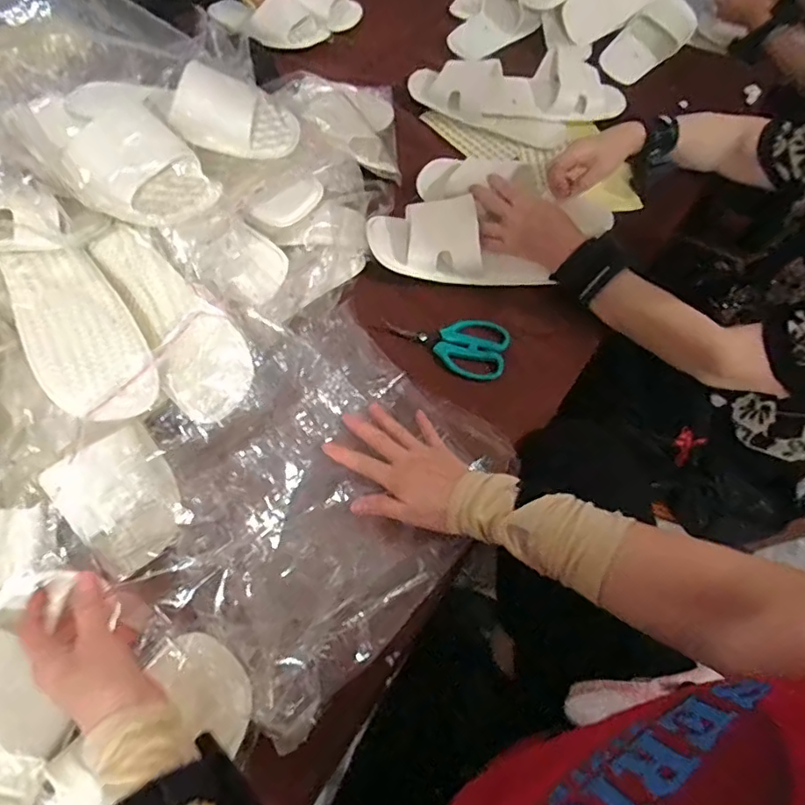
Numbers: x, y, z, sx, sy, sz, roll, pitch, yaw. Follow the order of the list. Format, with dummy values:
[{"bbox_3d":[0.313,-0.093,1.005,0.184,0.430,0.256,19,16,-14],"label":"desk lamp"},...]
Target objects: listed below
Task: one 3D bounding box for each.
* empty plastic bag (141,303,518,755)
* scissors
[{"bbox_3d":[-0.085,0.079,0.553,0.306,0.046,0.331,43,67,12],"label":"empty plastic bag"},{"bbox_3d":[0.049,-0.075,0.681,0.157,0.019,0.073,15,61,5],"label":"scissors"}]

